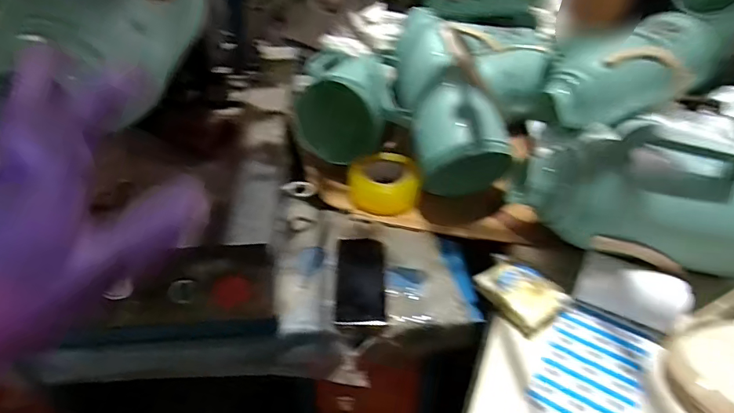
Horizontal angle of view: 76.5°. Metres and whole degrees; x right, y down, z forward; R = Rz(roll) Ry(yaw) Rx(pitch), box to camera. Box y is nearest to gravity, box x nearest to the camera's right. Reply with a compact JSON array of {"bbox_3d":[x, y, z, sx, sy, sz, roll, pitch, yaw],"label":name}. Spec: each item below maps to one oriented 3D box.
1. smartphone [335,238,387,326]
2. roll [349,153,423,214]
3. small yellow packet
[{"bbox_3d":[-0.009,0.107,0.679,0.068,0.011,0.143,0,51,-1],"label":"smartphone"},{"bbox_3d":[0.031,-0.044,0.837,0.122,0.073,0.122,0,39,0],"label":"roll"},{"bbox_3d":[0.208,0.120,0.638,0.083,0.033,0.108,-29,47,-31],"label":"small yellow packet"}]

